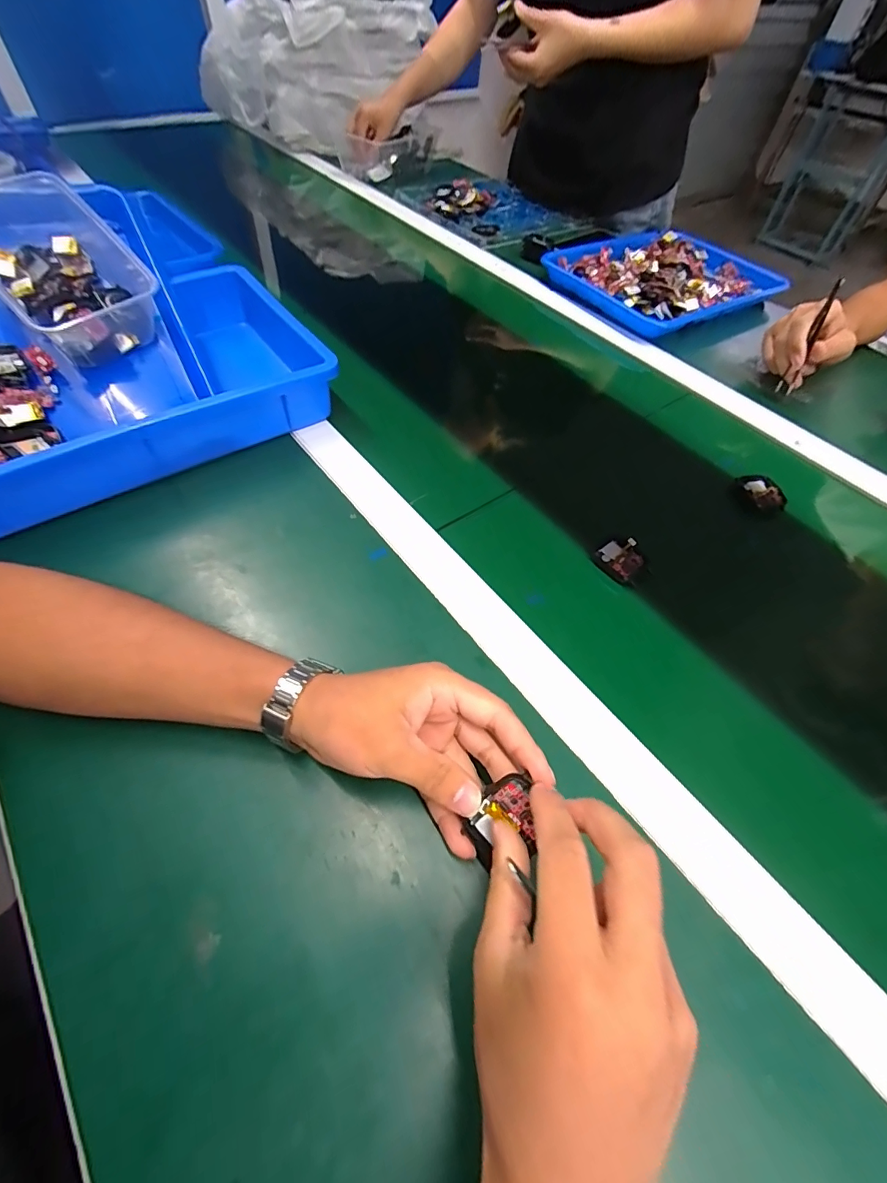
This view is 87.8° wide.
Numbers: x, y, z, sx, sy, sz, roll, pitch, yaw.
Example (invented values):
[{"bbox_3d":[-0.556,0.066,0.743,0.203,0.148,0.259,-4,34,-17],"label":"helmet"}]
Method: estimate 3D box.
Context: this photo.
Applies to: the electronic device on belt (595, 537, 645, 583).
[{"bbox_3d":[0.155,-0.030,0.400,0.035,0.012,0.037,-33,64,-22],"label":"electronic device on belt"}]

